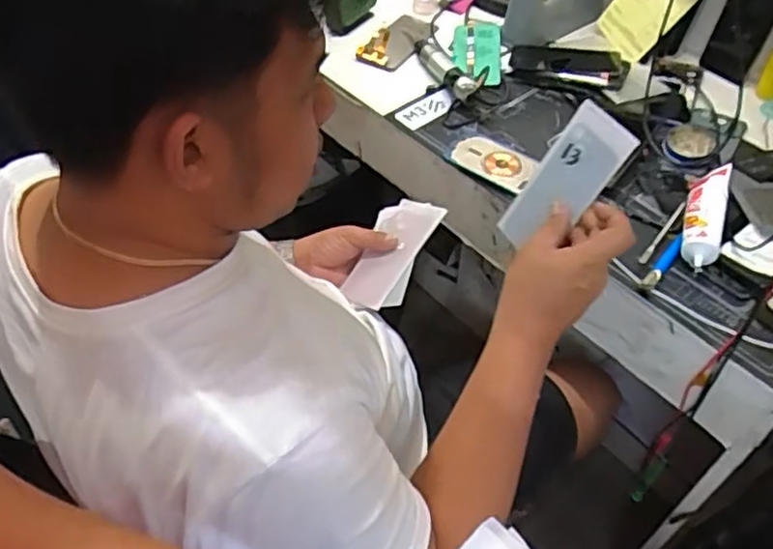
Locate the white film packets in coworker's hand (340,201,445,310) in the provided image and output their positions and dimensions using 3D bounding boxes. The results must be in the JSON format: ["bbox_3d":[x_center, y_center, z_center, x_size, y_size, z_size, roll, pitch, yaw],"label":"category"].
[{"bbox_3d":[0.004,-0.026,0.866,0.099,0.013,0.162,8,62,43],"label":"white film packets in coworker's hand"}]

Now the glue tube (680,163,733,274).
[{"bbox_3d":[0.371,-0.070,0.781,0.041,0.047,0.149,17,53,14],"label":"glue tube"}]

